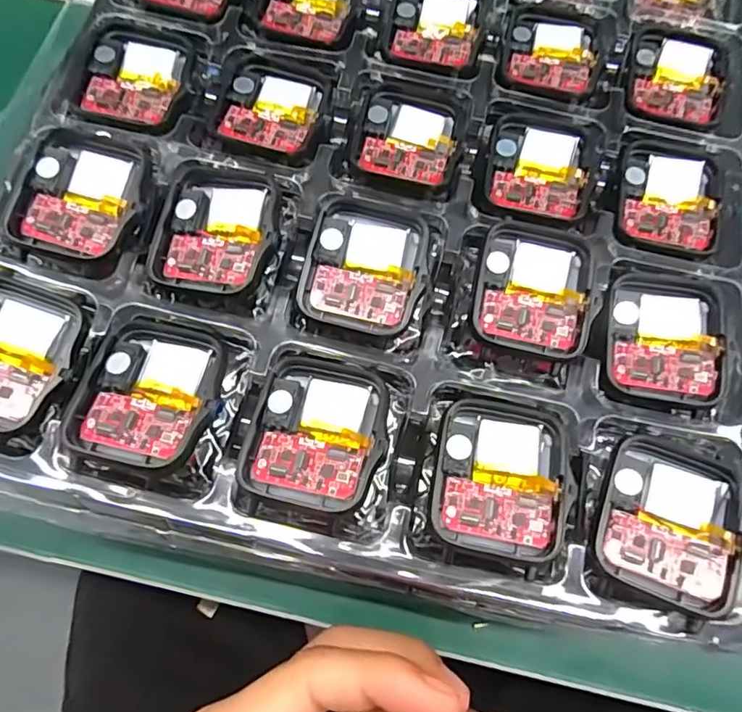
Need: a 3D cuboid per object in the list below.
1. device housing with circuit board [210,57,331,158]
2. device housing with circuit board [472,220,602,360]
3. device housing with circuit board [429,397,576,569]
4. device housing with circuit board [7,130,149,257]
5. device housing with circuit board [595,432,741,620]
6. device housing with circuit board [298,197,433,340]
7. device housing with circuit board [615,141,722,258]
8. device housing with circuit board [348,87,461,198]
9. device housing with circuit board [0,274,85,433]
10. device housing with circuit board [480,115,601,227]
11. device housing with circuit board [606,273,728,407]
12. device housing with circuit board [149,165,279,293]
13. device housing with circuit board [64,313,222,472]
[{"bbox_3d":[-0.035,-0.091,0.195,0.037,0.004,0.042,14,71,3],"label":"device housing with circuit board"},{"bbox_3d":[0.053,-0.023,0.173,0.037,0.009,0.042,11,70,1],"label":"device housing with circuit board"},{"bbox_3d":[0.037,0.034,0.154,0.037,0.009,0.043,15,71,3],"label":"device housing with circuit board"},{"bbox_3d":[-0.093,-0.054,0.174,0.036,0.008,0.043,15,71,3],"label":"device housing with circuit board"},{"bbox_3d":[0.083,0.045,0.149,0.036,0.011,0.042,23,71,6],"label":"device housing with circuit board"},{"bbox_3d":[-0.001,-0.029,0.174,0.037,0.011,0.042,13,71,2],"label":"device housing with circuit board"},{"bbox_3d":[0.107,-0.057,0.192,0.037,0.006,0.045,13,71,2],"label":"device housing with circuit board"},{"bbox_3d":[0.013,-0.079,0.194,0.037,0.004,0.044,12,70,2],"label":"device housing with circuit board"},{"bbox_3d":[-0.107,-0.001,0.158,0.037,0.012,0.044,20,71,5],"label":"device housing with circuit board"},{"bbox_3d":[0.061,-0.068,0.194,0.037,0.006,0.045,15,71,3],"label":"device housing with circuit board"},{"bbox_3d":[0.095,-0.007,0.175,0.036,0.008,0.041,14,71,2],"label":"device housing with circuit board"},{"bbox_3d":[-0.049,-0.044,0.175,0.038,0.011,0.045,11,70,2],"label":"device housing with circuit board"},{"bbox_3d":[-0.064,0.010,0.157,0.038,0.010,0.044,12,70,2],"label":"device housing with circuit board"}]

